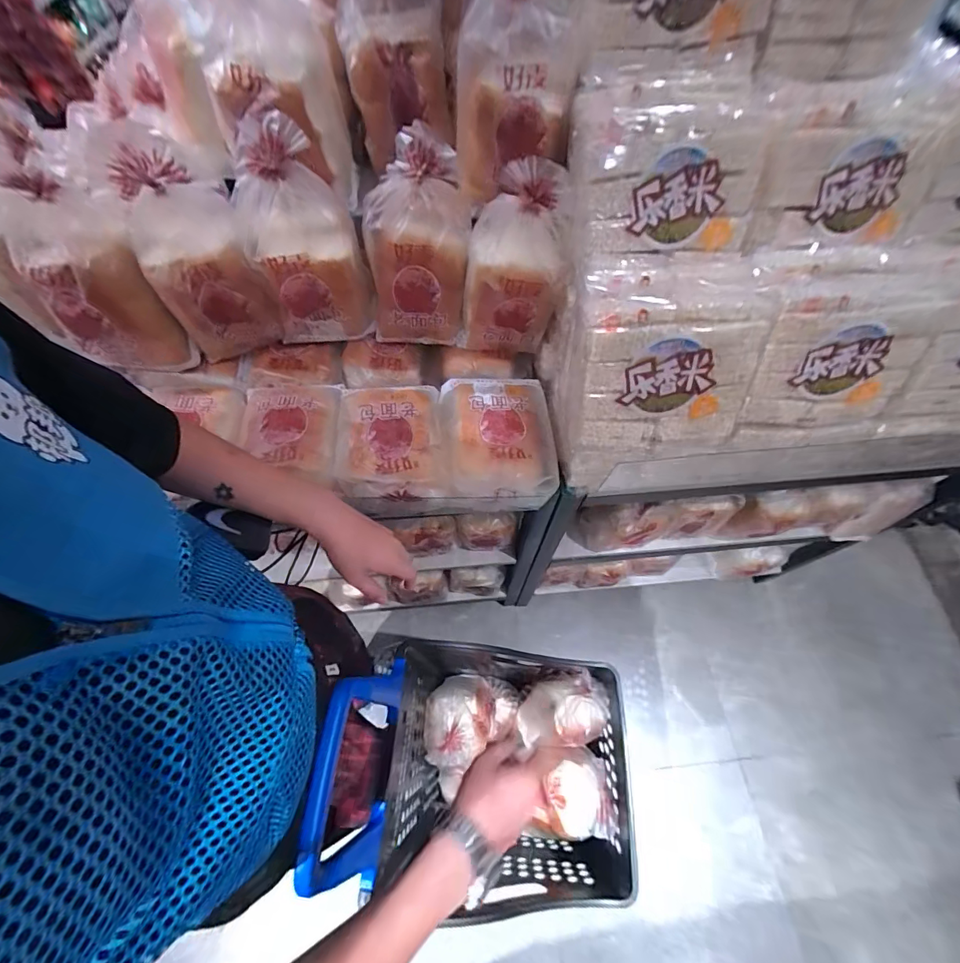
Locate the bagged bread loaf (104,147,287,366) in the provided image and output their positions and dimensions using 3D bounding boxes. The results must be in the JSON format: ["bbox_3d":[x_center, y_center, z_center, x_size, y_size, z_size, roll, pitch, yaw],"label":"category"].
[{"bbox_3d":[-0.363,-0.277,0.540,0.124,0.230,0.106,-25,64,-13],"label":"bagged bread loaf"}]

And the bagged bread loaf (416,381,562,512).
[{"bbox_3d":[0.016,-0.063,0.617,0.173,0.069,0.203,-3,61,-2],"label":"bagged bread loaf"}]

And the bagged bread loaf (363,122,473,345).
[{"bbox_3d":[-0.084,-0.324,0.590,0.133,0.253,0.121,7,61,3],"label":"bagged bread loaf"}]

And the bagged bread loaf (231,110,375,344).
[{"bbox_3d":[-0.235,-0.316,0.561,0.142,0.246,0.107,-13,62,-7],"label":"bagged bread loaf"}]

